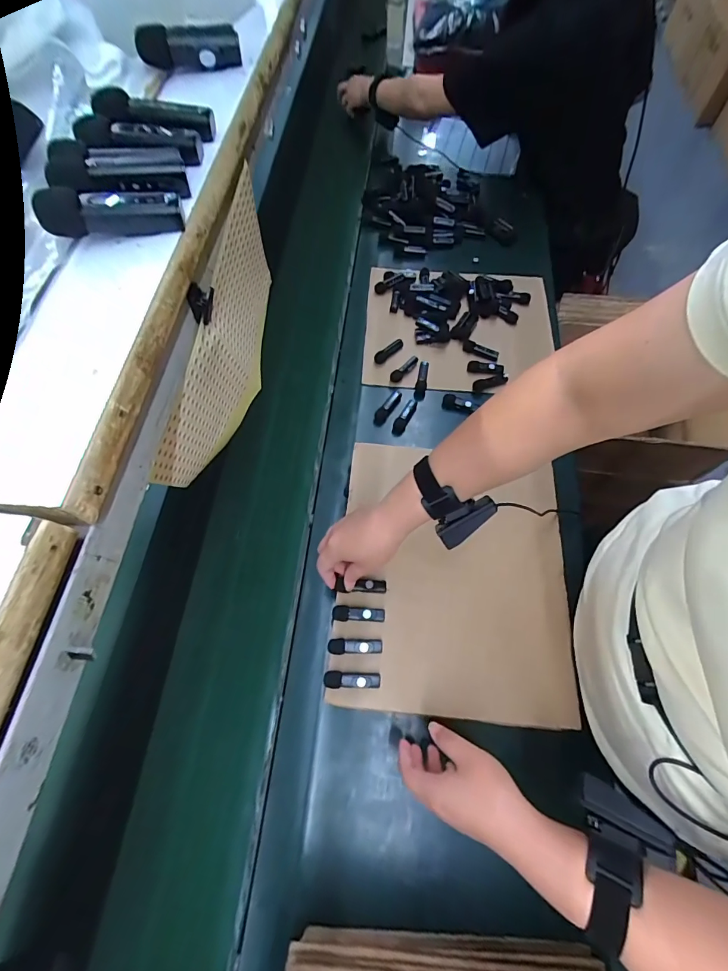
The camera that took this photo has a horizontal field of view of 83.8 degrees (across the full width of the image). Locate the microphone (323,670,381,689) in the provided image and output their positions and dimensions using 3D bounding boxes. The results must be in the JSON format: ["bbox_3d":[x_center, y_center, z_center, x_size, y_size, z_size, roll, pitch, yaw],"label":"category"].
[{"bbox_3d":[-0.014,0.228,0.477,0.065,0.013,0.018,3,66,4],"label":"microphone"}]

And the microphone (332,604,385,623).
[{"bbox_3d":[-0.006,0.160,0.505,0.063,0.015,0.018,3,66,3],"label":"microphone"}]

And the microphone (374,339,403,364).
[{"bbox_3d":[0.046,-0.242,0.734,0.064,0.016,0.020,-35,69,-13],"label":"microphone"}]

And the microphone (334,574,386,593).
[{"bbox_3d":[-0.003,0.127,0.517,0.063,0.012,0.016,1,65,-2],"label":"microphone"}]

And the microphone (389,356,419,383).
[{"bbox_3d":[0.072,-0.206,0.722,0.020,0.014,0.062,41,73,18],"label":"microphone"}]

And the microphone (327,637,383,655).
[{"bbox_3d":[-0.010,0.195,0.491,0.064,0.012,0.019,2,65,3],"label":"microphone"}]

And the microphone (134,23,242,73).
[{"bbox_3d":[-0.115,-0.291,0.269,0.063,0.020,0.018,-7,65,-1],"label":"microphone"}]

